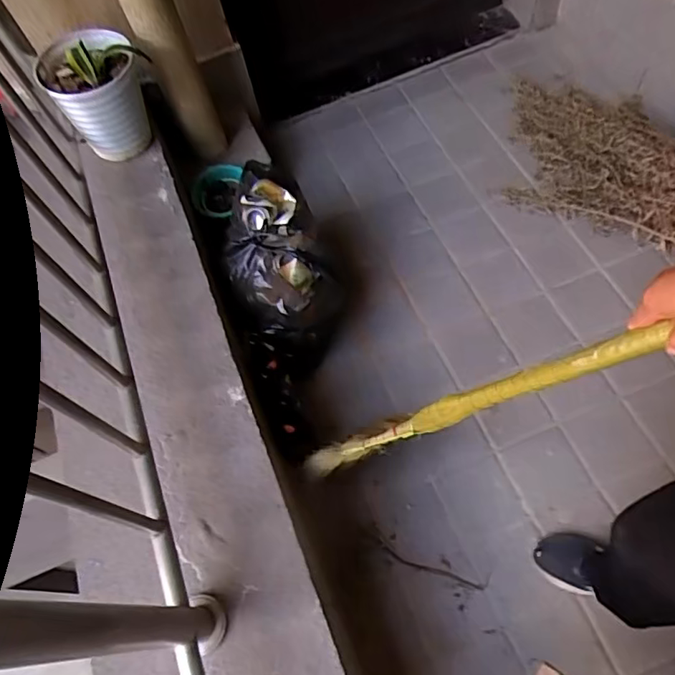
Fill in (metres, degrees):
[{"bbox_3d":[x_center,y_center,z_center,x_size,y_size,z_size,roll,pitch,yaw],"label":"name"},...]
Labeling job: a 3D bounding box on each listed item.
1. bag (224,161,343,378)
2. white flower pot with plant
[{"bbox_3d":[-0.128,-0.160,1.322,0.230,0.217,0.471,-22,63,0],"label":"bag"},{"bbox_3d":[-0.535,-0.562,1.254,0.207,0.243,0.233,-32,63,-5],"label":"white flower pot with plant"}]

